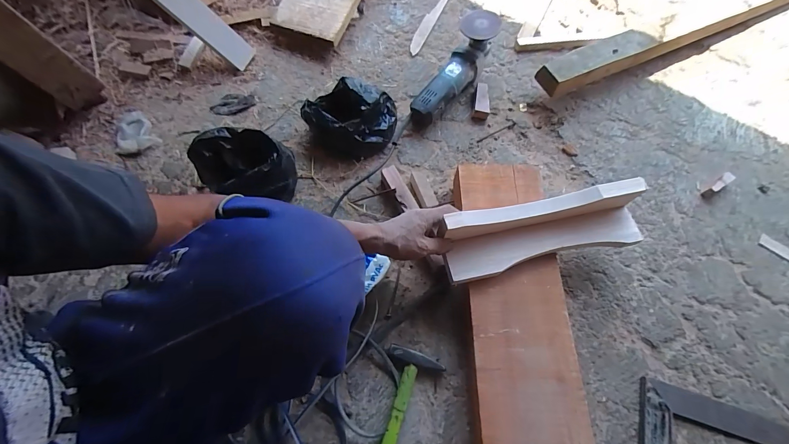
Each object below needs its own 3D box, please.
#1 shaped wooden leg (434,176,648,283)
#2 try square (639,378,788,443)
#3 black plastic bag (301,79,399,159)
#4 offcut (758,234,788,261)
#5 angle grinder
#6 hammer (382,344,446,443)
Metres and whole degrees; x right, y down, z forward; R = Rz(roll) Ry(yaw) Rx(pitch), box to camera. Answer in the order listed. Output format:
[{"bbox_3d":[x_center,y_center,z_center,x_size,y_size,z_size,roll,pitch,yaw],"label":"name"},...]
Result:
[{"bbox_3d":[0.237,0.014,0.530,0.323,0.080,0.084,-11,67,-7],"label":"shaped wooden leg"},{"bbox_3d":[0.539,0.358,0.492,0.349,0.012,0.153,15,64,6],"label":"try square"},{"bbox_3d":[-0.092,-0.213,0.694,0.175,0.092,0.152,12,67,3],"label":"black plastic bag"},{"bbox_3d":[0.733,0.054,0.636,0.080,0.004,0.027,39,69,17],"label":"offcut"},{"bbox_3d":[0.124,-0.331,0.736,0.083,0.123,0.266,35,70,12],"label":"angle grinder"},{"bbox_3d":[-0.007,0.311,0.501,0.082,0.034,0.236,22,67,7],"label":"hammer"}]

